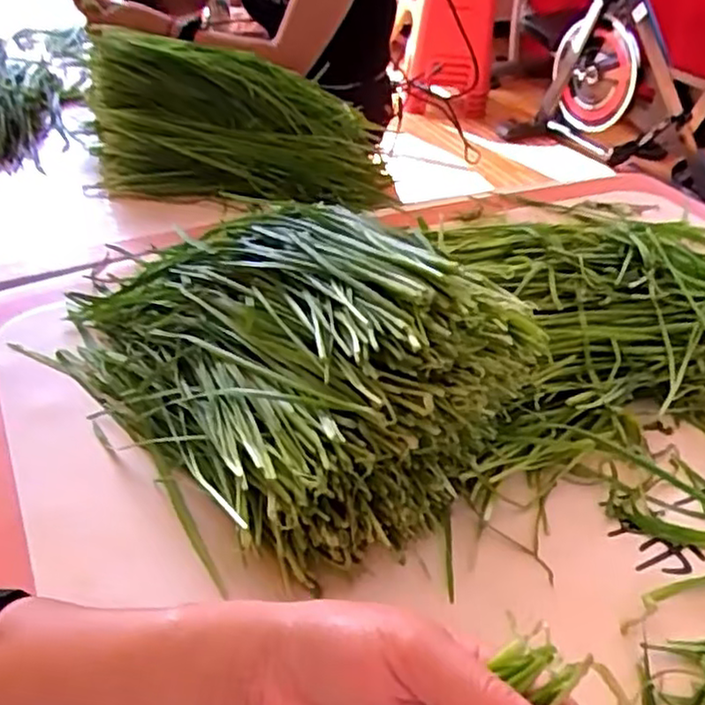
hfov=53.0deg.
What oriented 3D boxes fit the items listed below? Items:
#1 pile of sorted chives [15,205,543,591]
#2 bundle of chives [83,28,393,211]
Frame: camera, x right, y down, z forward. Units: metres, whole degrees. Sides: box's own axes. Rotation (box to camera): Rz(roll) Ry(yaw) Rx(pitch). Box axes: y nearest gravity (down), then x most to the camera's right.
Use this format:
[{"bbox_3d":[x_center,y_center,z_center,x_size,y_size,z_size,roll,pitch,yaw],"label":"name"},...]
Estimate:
[{"bbox_3d":[-0.069,-0.016,0.472,0.319,0.136,0.174,28,44,29],"label":"pile of sorted chives"},{"bbox_3d":[-0.128,-0.263,0.795,0.330,0.125,0.183,2,37,-1],"label":"bundle of chives"}]

